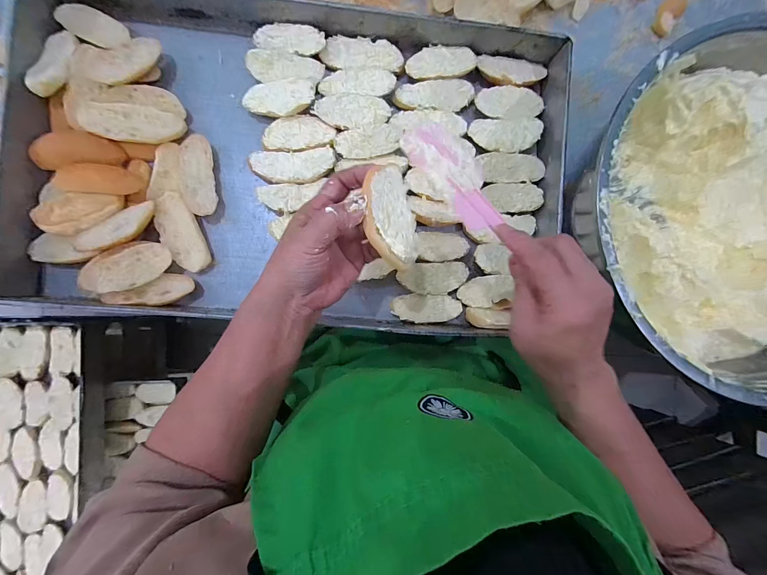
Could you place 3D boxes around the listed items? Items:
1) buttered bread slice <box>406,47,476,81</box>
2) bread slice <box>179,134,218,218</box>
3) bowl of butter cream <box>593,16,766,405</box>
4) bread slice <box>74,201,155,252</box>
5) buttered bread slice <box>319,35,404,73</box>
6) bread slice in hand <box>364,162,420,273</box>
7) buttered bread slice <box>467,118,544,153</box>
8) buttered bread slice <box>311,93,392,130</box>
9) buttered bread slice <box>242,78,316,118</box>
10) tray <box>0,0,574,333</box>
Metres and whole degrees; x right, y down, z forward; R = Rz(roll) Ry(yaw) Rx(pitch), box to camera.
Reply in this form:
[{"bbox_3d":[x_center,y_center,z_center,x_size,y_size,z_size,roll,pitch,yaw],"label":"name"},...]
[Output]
[{"bbox_3d":[0.072,-0.283,0.409,0.084,0.012,0.042,-12,87,-5],"label":"buttered bread slice"},{"bbox_3d":[-0.221,-0.132,0.391,0.036,0.022,0.092,-6,86,-5],"label":"bread slice"},{"bbox_3d":[0.378,-0.074,0.370,0.356,0.126,0.356,0,86,-4],"label":"bowl of butter cream"},{"bbox_3d":[-0.304,-0.064,0.367,0.095,0.013,0.032,-28,89,-6],"label":"bread slice"},{"bbox_3d":[-0.026,-0.289,0.405,0.099,0.009,0.038,4,86,-4],"label":"buttered bread slice"},{"bbox_3d":[0.005,-0.053,0.256,0.042,0.016,0.078,-17,97,-34],"label":"bread slice in hand"},{"bbox_3d":[0.156,-0.194,0.413,0.089,0.010,0.044,1,86,-4],"label":"buttered bread slice"},{"bbox_3d":[-0.037,-0.216,0.399,0.090,0.008,0.042,-3,86,-5],"label":"buttered bread slice"},{"bbox_3d":[-0.125,-0.228,0.390,0.084,0.014,0.040,-3,86,-5],"label":"buttered bread slice"},{"bbox_3d":[-0.093,-0.142,0.380,0.607,0.043,0.357,4,86,-4],"label":"tray"}]

